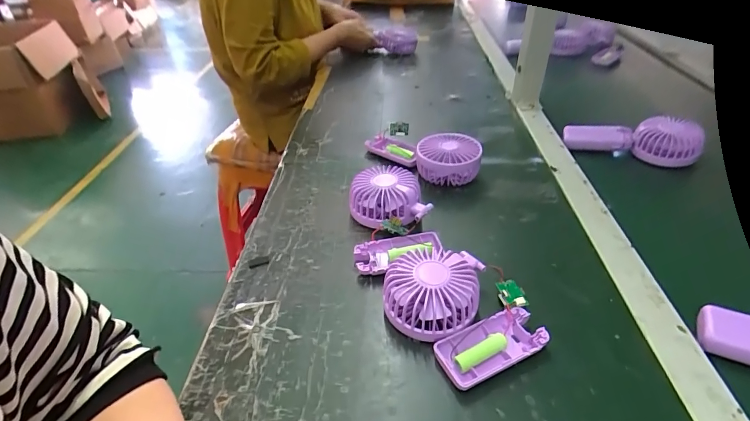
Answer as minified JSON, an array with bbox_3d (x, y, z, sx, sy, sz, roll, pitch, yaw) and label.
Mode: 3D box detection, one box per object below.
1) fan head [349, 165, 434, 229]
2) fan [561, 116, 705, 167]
[{"bbox_3d":[0.013,-0.014,0.490,0.085,0.046,0.088,-14,40,-14],"label":"fan head"},{"bbox_3d":[0.380,-0.108,0.605,0.177,0.057,0.044,10,40,15],"label":"fan"}]

